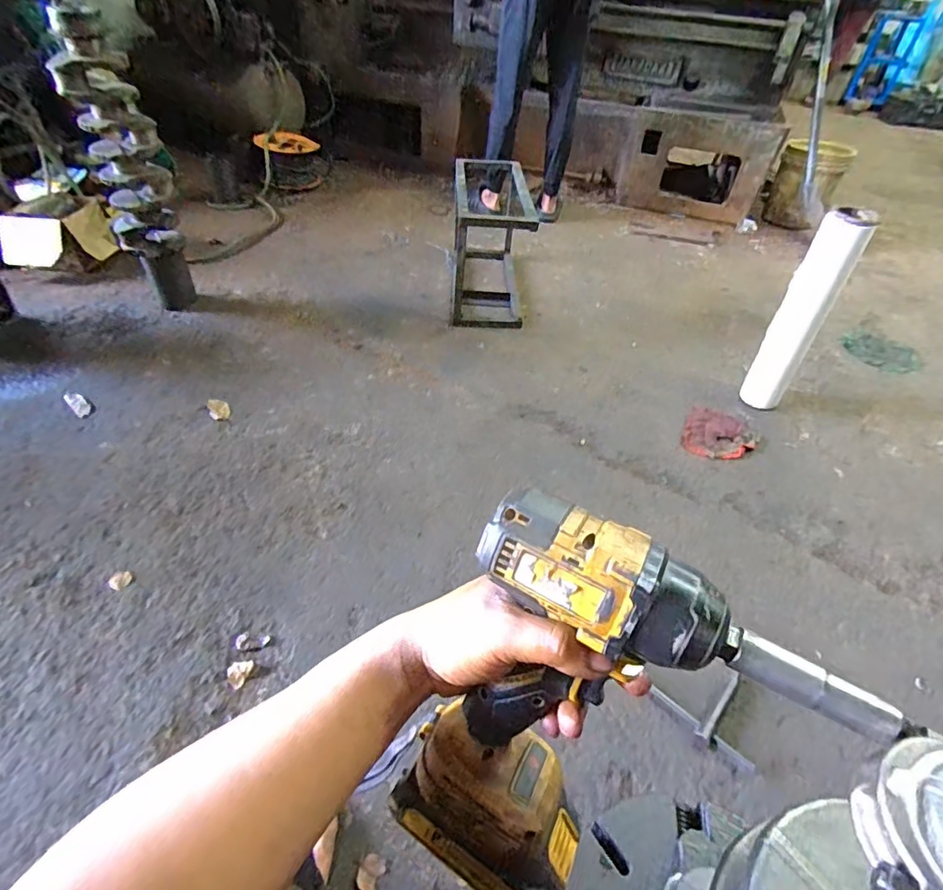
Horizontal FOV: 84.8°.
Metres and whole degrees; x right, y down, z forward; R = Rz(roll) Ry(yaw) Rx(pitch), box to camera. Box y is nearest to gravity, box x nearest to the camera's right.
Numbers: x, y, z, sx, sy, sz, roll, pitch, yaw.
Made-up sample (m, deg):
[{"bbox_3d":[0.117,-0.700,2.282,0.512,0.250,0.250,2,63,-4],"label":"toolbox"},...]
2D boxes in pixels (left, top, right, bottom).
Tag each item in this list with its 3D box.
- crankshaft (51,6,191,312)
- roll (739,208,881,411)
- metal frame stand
[{"bbox_3d":[-0.968,-0.757,1.481,0.200,0.705,0.238,-20,49,-22],"label":"crankshaft"},{"bbox_3d":[0.827,-0.310,1.310,0.111,0.509,0.082,24,48,20],"label":"roll"},{"bbox_3d":[0.060,-0.724,1.803,0.253,0.357,0.621,1,44,-3],"label":"metal frame stand"}]

